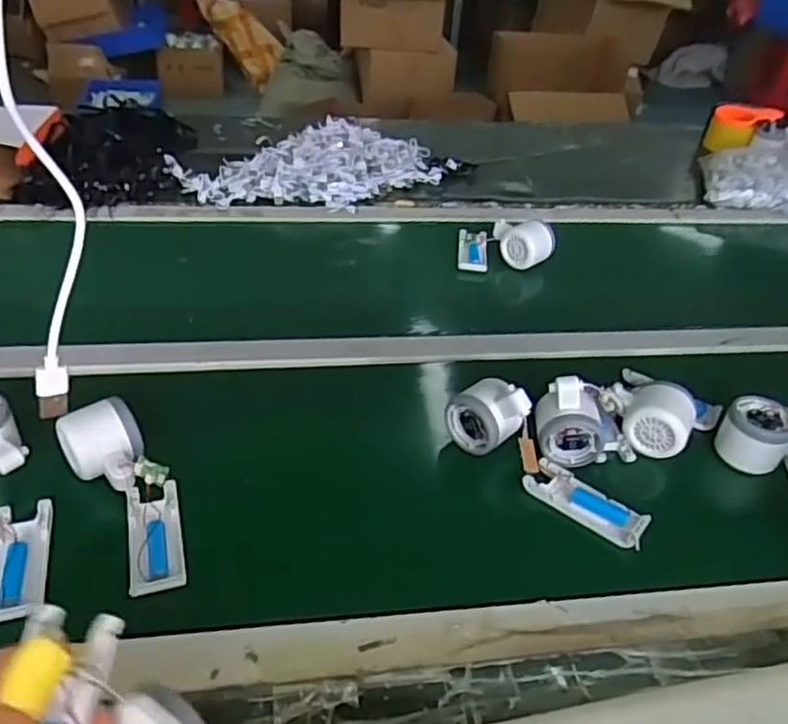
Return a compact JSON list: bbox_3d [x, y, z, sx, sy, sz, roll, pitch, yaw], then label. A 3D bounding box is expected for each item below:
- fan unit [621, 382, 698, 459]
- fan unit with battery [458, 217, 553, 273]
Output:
[{"bbox_3d":[0.255,0.056,0.643,0.059,0.050,0.059,25,42,23],"label":"fan unit"},{"bbox_3d":[0.157,-0.171,0.932,0.129,0.055,0.092,7,38,2],"label":"fan unit with battery"}]

